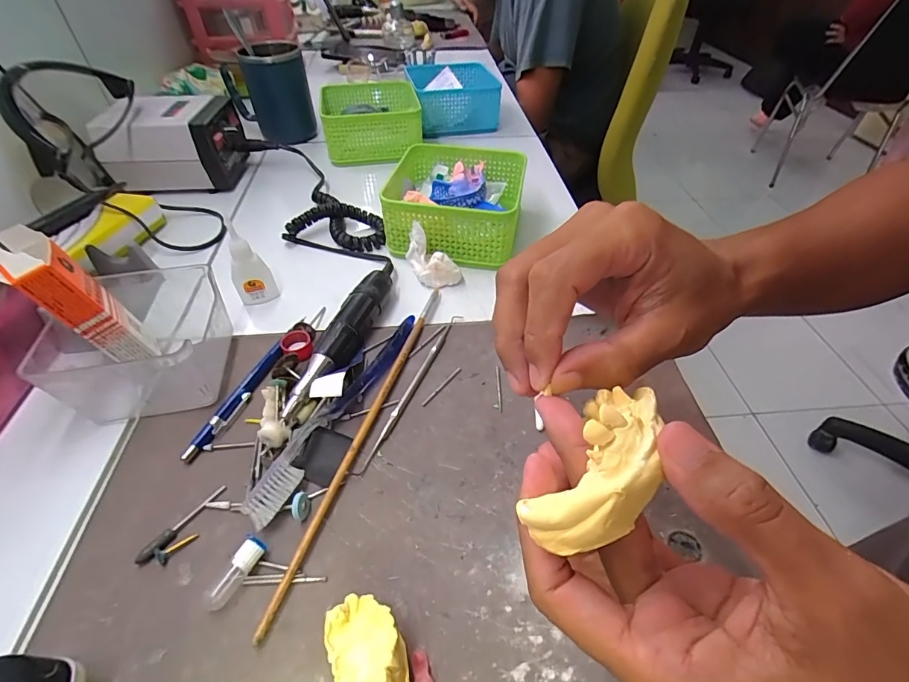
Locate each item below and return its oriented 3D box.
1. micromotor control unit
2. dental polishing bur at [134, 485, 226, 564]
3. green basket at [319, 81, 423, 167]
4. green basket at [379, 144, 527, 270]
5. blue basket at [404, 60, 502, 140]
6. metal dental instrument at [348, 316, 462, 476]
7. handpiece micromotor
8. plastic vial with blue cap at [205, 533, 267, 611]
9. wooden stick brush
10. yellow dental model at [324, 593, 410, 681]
[{"bbox_3d":[-0.337,-0.239,0.525,0.139,0.089,0.097,-4,46,-3],"label":"micromotor control unit"},{"bbox_3d":[-0.158,0.105,0.250,0.008,0.005,0.053,28,53,24],"label":"dental polishing bur"},{"bbox_3d":[-0.116,-0.311,0.608,0.136,0.063,0.140,-7,47,-6],"label":"green basket"},{"bbox_3d":[0.001,-0.145,0.452,0.140,0.063,0.135,8,47,8],"label":"green basket"},{"bbox_3d":[-0.001,-0.380,0.666,0.127,0.063,0.125,-7,47,-6],"label":"blue basket"},{"bbox_3d":[-0.029,0.029,0.322,0.007,0.007,0.161,17,49,16],"label":"metal dental instrument"},{"bbox_3d":[-0.083,-0.011,0.345,0.026,0.024,0.172,13,48,12],"label":"handpiece micromotor"},{"bbox_3d":[-0.116,0.123,0.228,0.011,0.013,0.036,21,50,19],"label":"plastic vial with blue cap"},{"bbox_3d":[-0.057,0.051,0.300,0.008,0.008,0.270,12,48,12],"label":"wooden stick brush"},{"bbox_3d":[-0.036,0.151,0.190,0.033,0.032,0.067,-16,48,-15],"label":"yellow dental model"}]

